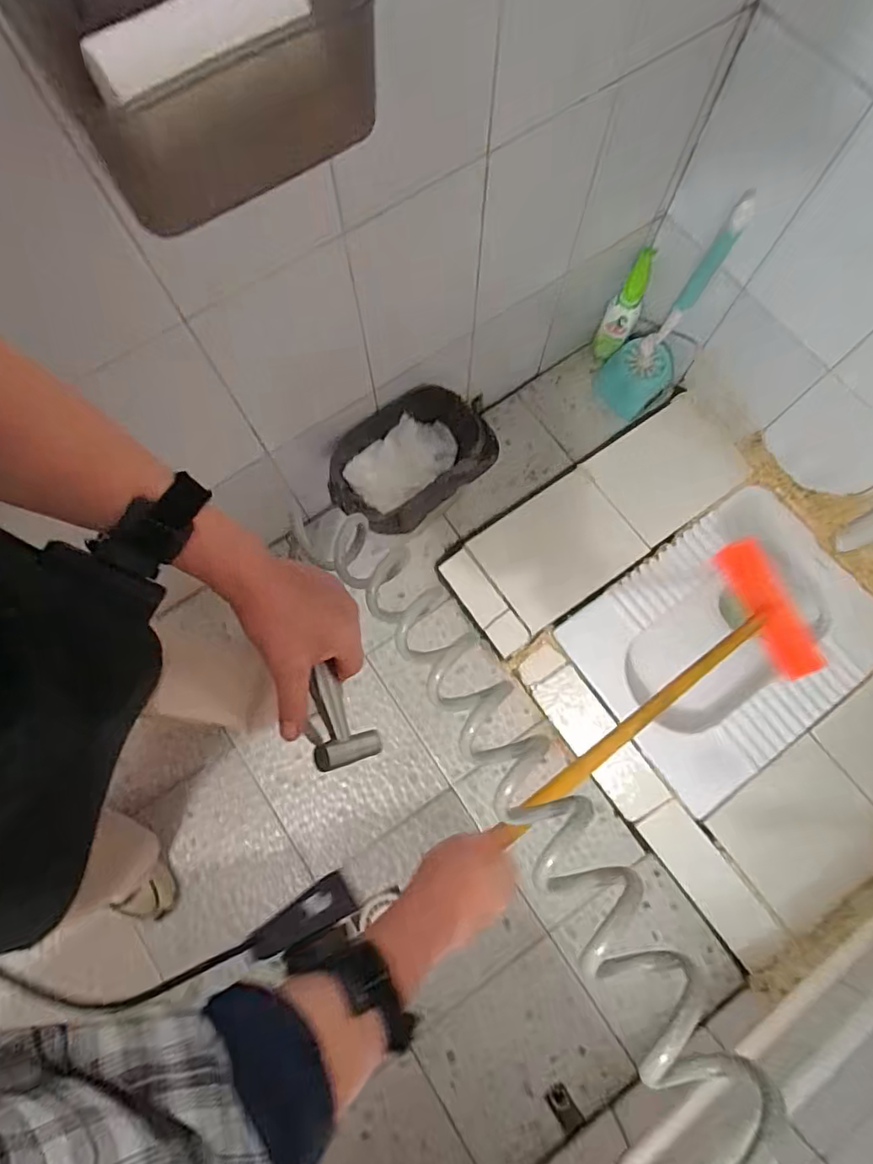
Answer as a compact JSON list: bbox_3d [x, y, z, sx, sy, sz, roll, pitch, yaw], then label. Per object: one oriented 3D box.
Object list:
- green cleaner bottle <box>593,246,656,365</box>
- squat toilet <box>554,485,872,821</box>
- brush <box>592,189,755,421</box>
[{"bbox_3d":[0.381,-0.554,1.131,0.063,0.241,0.041,25,54,5],"label":"green cleaner bottle"},{"bbox_3d":[0.569,0.136,1.175,0.542,0.236,0.429,-34,79,-10],"label":"squat toilet"},{"bbox_3d":[0.414,-0.470,1.003,0.136,0.458,0.111,36,77,7],"label":"brush"}]

